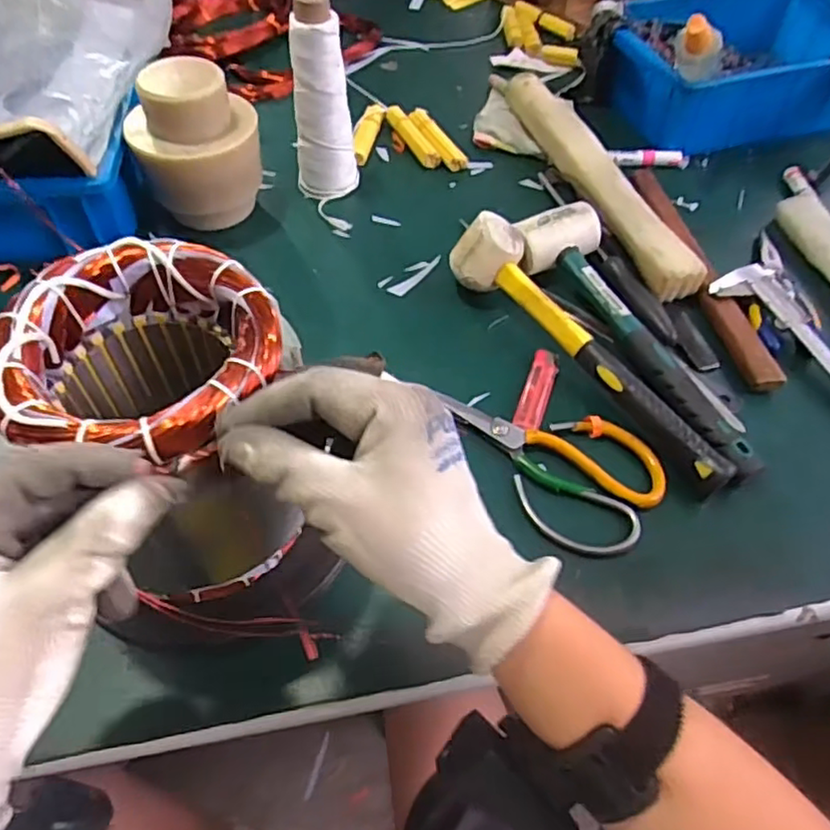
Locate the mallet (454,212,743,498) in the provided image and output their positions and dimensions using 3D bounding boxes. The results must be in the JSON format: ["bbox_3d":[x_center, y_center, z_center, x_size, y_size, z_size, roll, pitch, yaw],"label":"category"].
[{"bbox_3d":[0.133,-0.060,0.491,0.059,0.053,0.281,-32,60,-23],"label":"mallet"}]

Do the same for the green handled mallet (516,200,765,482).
[{"bbox_3d":[0.166,-0.067,0.505,0.076,0.041,0.277,-18,56,-14],"label":"green handled mallet"}]

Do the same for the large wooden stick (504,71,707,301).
[{"bbox_3d":[0.169,-0.241,0.629,0.042,0.040,0.348,-15,55,-12],"label":"large wooden stick"}]

